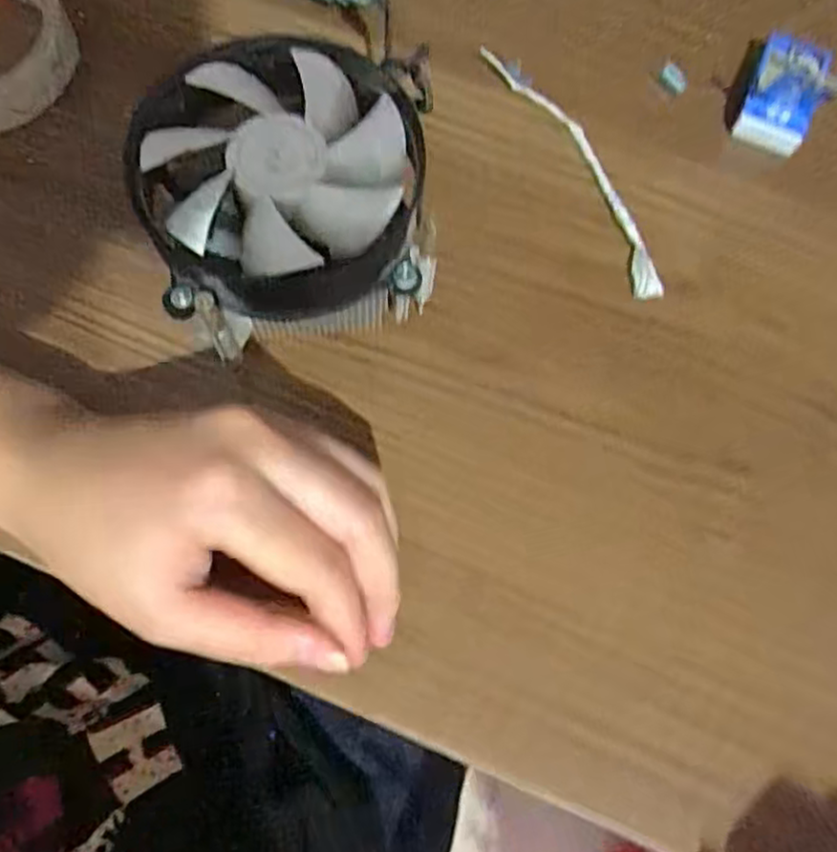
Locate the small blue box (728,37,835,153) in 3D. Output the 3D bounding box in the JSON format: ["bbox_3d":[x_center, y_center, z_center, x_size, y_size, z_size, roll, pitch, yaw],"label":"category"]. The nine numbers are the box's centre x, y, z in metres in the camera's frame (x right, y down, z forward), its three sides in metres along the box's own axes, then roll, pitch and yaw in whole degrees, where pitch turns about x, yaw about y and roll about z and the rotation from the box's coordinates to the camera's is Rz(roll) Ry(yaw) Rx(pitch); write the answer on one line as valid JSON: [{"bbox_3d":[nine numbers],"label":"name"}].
[{"bbox_3d":[0.162,-0.151,0.312,0.034,0.025,0.048,19,70,3],"label":"small blue box"}]

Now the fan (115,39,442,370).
[{"bbox_3d":[-0.044,-0.082,0.251,0.096,0.069,0.111,-1,71,-5],"label":"fan"}]

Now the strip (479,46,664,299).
[{"bbox_3d":[0.072,-0.114,0.299,0.026,0.009,0.134,-24,74,-12],"label":"strip"}]

